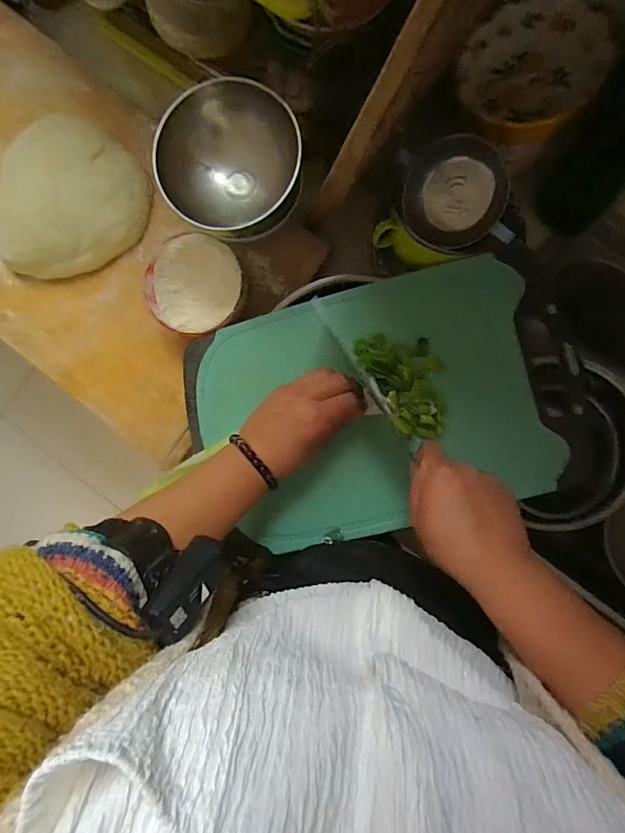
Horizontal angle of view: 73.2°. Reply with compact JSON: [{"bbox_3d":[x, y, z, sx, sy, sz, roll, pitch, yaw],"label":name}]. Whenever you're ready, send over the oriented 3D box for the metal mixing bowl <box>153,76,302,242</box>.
[{"bbox_3d":[-0.081,-0.254,0.429,0.133,0.070,0.121,0,90,5],"label":"metal mixing bowl"}]

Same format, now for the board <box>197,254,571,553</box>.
[{"bbox_3d":[0.064,-0.008,0.476,0.363,0.036,0.267,-16,87,3],"label":"board"}]

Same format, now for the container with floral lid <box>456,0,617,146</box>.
[{"bbox_3d":[0.223,-0.360,0.441,0.134,0.050,0.132,0,90,5],"label":"container with floral lid"}]

